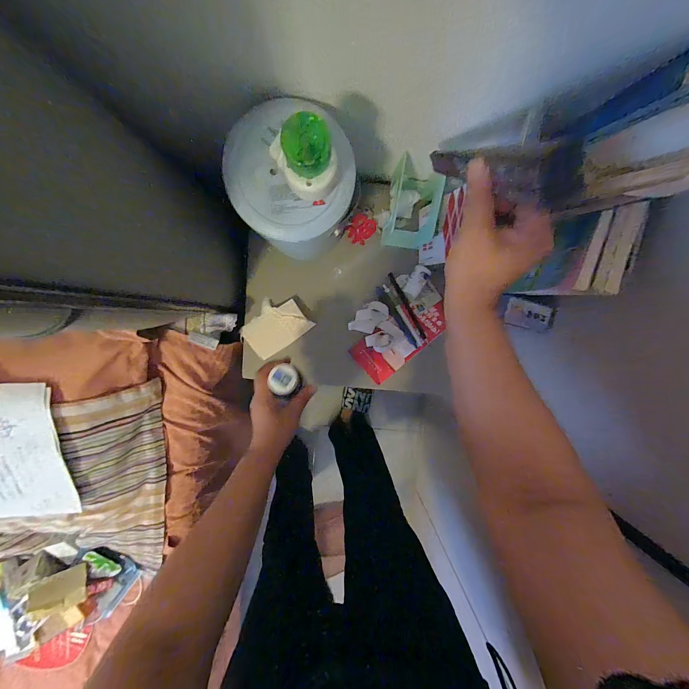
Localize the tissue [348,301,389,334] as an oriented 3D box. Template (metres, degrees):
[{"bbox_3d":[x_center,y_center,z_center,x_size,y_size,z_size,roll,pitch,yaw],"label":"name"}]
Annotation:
[{"bbox_3d":[0.046,-0.050,0.564,0.076,0.026,0.047,-43,98,3],"label":"tissue"}]

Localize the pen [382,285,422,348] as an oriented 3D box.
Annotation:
[{"bbox_3d":[0.112,-0.055,0.564,0.010,0.009,0.134,-31,99,2],"label":"pen"}]

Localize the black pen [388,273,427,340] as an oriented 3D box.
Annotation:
[{"bbox_3d":[0.121,-0.073,0.564,0.011,0.007,0.138,-30,99,1],"label":"black pen"}]

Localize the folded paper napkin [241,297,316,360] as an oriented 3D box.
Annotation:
[{"bbox_3d":[-0.133,-0.034,0.550,0.119,0.013,0.085,-35,99,2],"label":"folded paper napkin"}]

